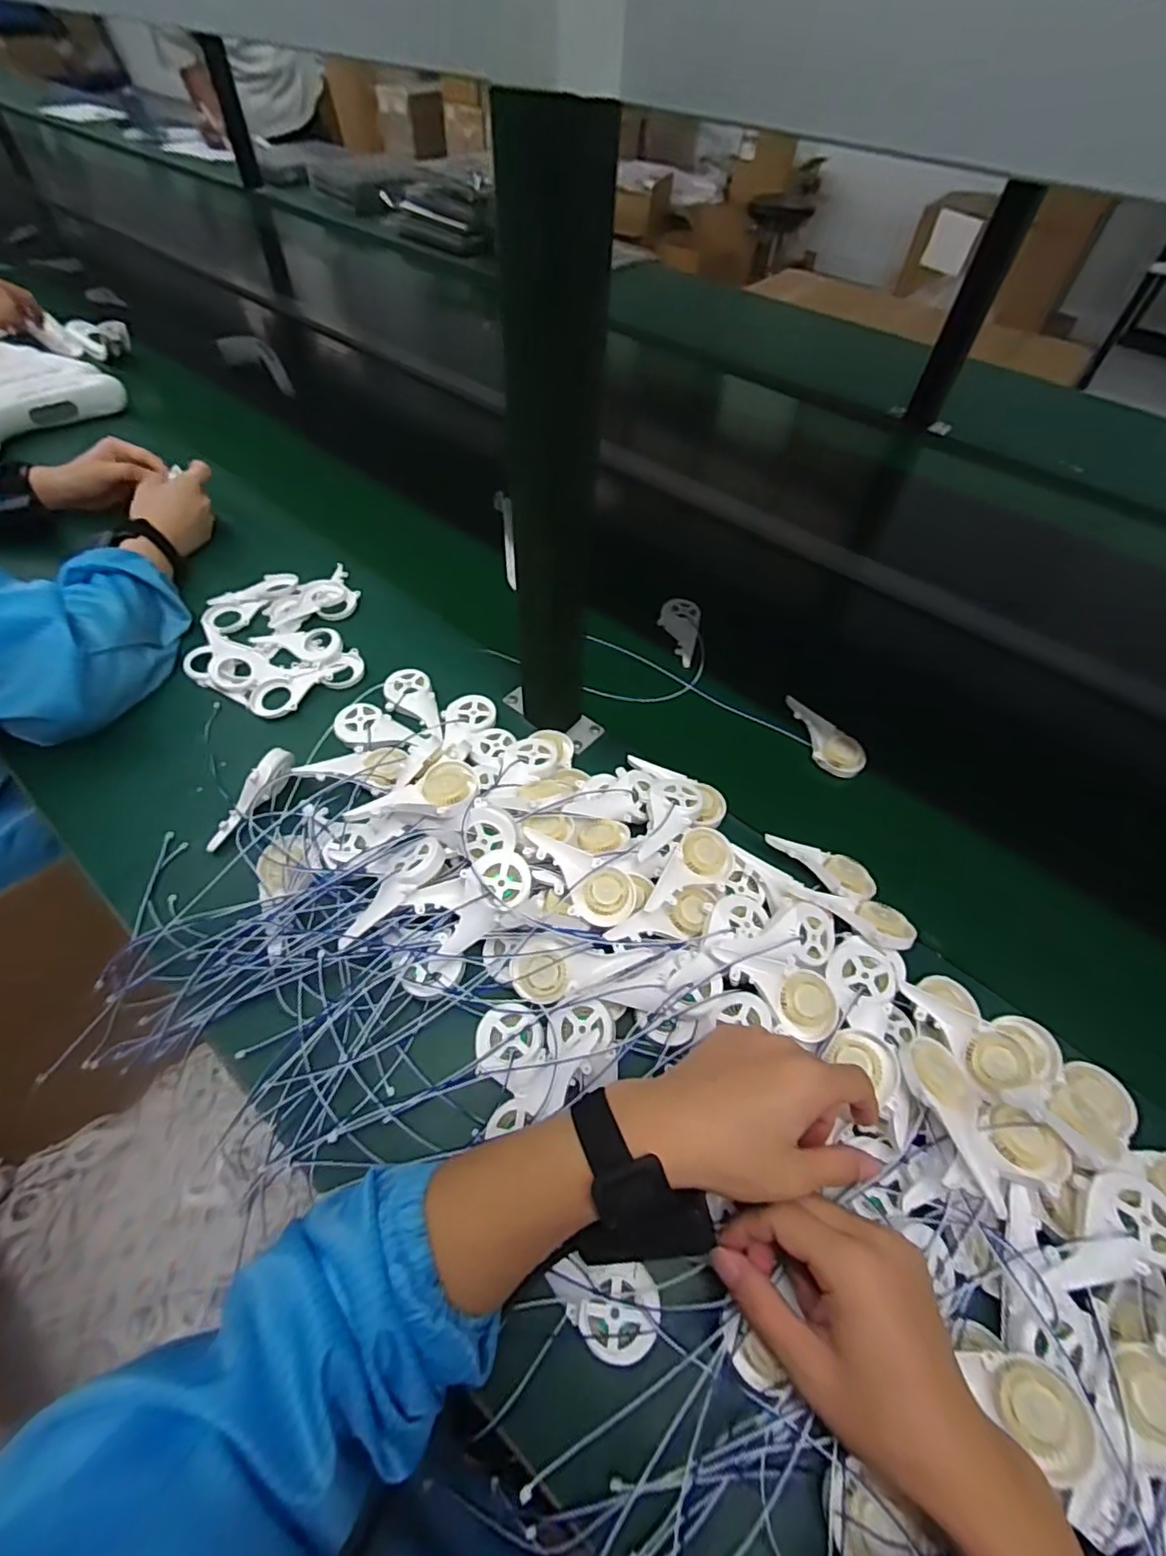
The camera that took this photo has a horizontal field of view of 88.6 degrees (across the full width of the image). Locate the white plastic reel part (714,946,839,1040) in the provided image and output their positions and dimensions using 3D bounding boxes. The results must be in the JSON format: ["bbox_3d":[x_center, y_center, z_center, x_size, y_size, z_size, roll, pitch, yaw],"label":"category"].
[{"bbox_3d":[0.128,0.137,0.394,0.087,0.016,0.042,30,57,-3],"label":"white plastic reel part"}]

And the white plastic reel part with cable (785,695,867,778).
[{"bbox_3d":[0.229,-0.040,0.572,0.042,0.015,0.094,-29,72,-21],"label":"white plastic reel part with cable"}]

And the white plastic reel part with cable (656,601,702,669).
[{"bbox_3d":[0.105,-0.164,0.661,0.045,0.019,0.086,12,55,7],"label":"white plastic reel part with cable"}]

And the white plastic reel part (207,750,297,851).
[{"bbox_3d":[-0.268,0.017,0.483,0.013,0.026,0.094,28,75,17],"label":"white plastic reel part"}]

